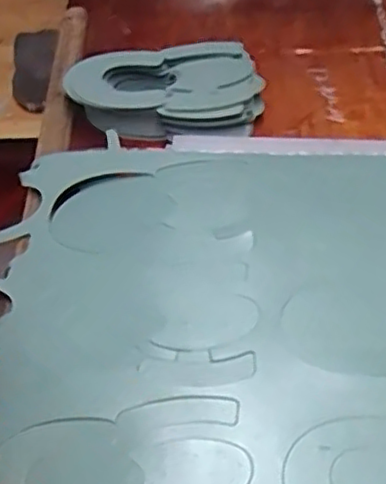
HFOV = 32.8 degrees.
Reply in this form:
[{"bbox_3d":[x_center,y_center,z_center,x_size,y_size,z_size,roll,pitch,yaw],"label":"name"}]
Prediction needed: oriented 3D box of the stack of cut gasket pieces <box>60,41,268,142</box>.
[{"bbox_3d":[-0.032,-0.165,0.746,0.214,0.049,0.135,-6,53,-2],"label":"stack of cut gasket pieces"}]

